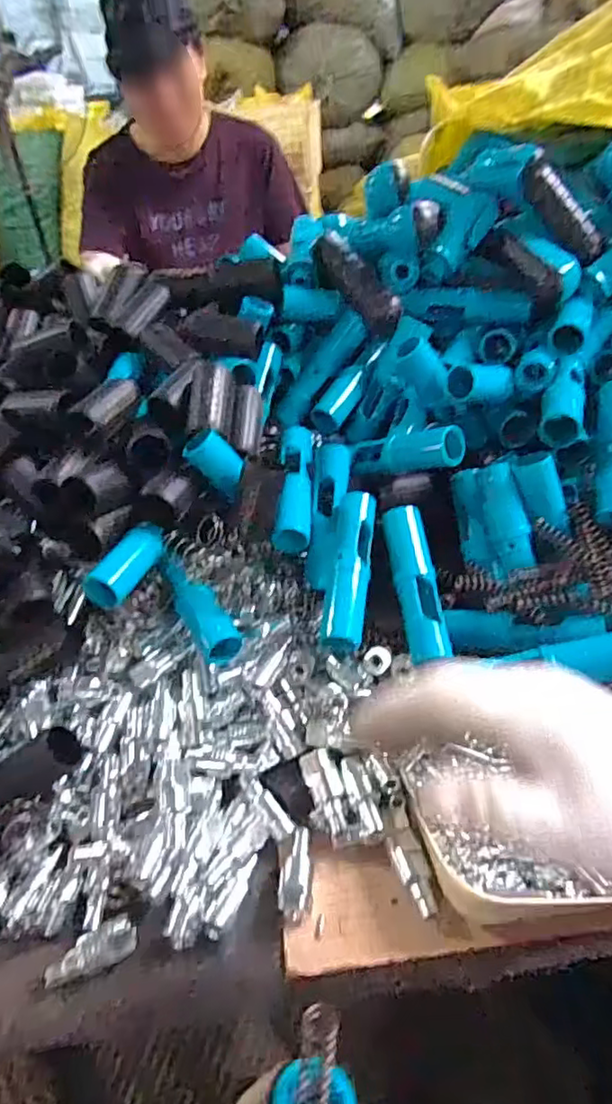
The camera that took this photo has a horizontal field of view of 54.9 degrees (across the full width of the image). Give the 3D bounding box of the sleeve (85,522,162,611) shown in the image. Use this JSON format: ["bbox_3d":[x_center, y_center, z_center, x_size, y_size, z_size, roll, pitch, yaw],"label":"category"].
[{"bbox_3d":[-0.130,0.006,0.430,0.028,0.021,0.073,12,43,20],"label":"sleeve"}]

